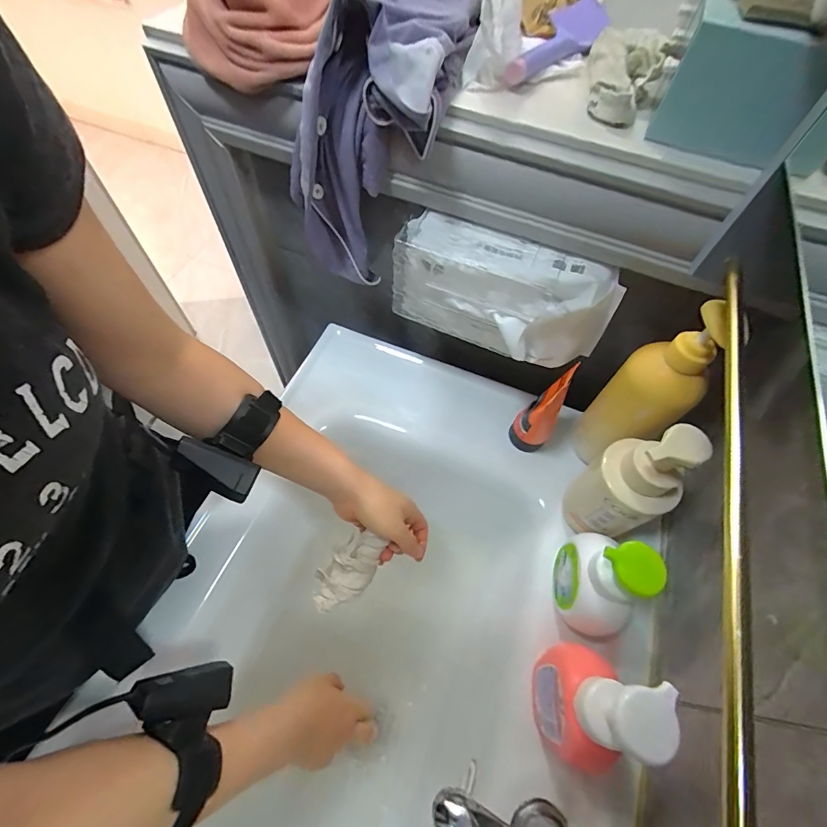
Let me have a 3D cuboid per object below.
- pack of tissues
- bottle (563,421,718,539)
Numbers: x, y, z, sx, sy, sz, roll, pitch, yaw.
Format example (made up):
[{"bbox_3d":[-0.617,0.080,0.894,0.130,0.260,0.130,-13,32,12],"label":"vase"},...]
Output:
[{"bbox_3d":[0.094,-0.126,0.454,0.237,0.108,0.071,21,60,9],"label":"pack of tissues"},{"bbox_3d":[0.211,0.069,0.402,0.062,0.179,0.075,-31,66,-20],"label":"bottle"}]

